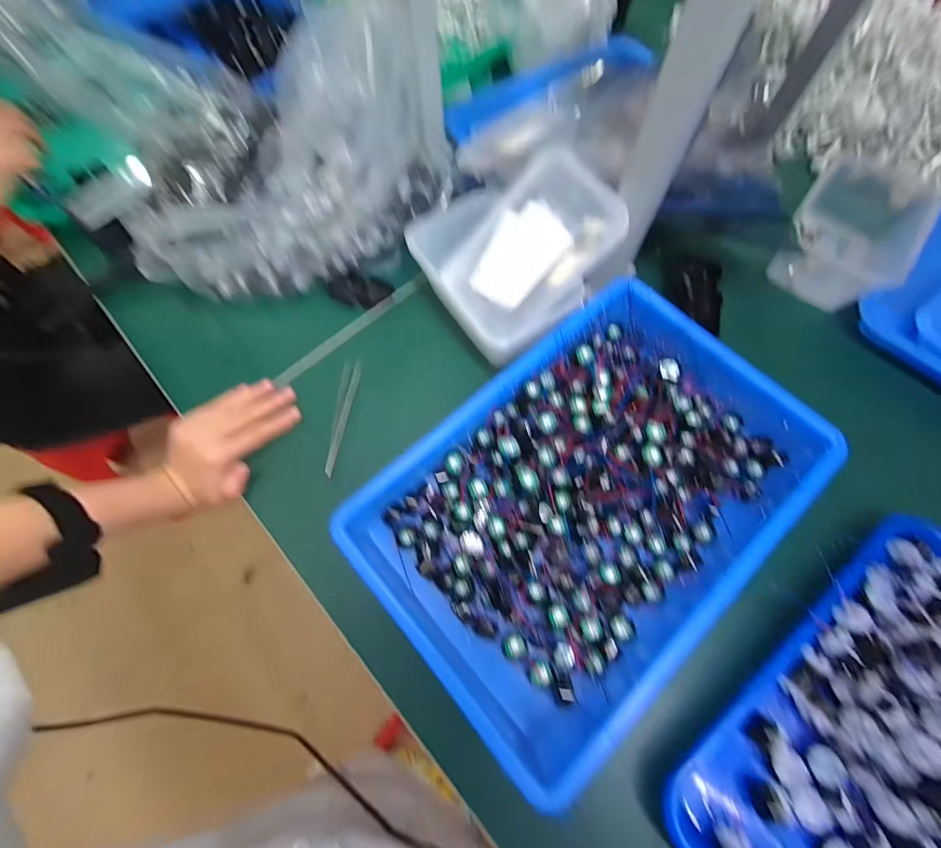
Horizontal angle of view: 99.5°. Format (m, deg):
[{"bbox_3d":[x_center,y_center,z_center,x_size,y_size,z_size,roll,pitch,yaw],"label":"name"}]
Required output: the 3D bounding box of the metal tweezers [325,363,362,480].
[{"bbox_3d":[-0.131,-0.008,0.405,0.018,0.009,0.122,4,68,3],"label":"metal tweezers"}]

